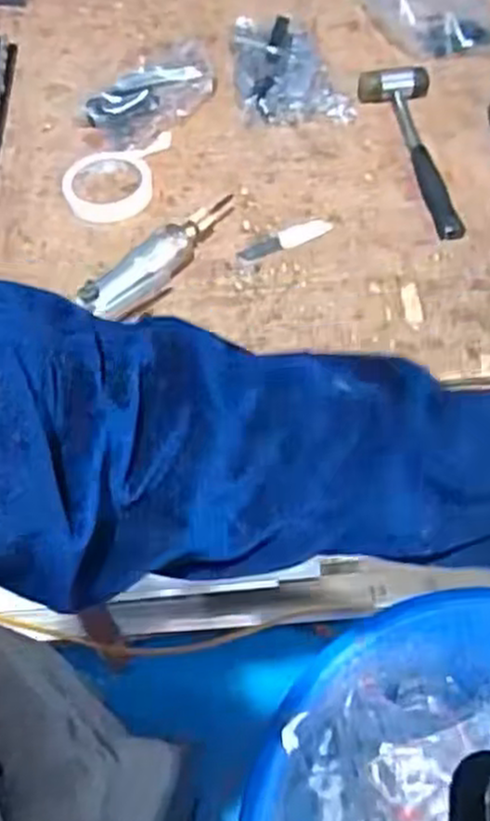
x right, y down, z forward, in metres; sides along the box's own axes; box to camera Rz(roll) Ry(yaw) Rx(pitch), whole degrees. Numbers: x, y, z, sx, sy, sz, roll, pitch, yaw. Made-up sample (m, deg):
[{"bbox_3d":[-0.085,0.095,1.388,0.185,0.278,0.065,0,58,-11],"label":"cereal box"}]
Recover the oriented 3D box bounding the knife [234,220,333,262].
[{"bbox_3d":[0.043,-0.181,0.791,0.108,0.004,0.029,-21,57,-13],"label":"knife"}]

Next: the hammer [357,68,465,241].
[{"bbox_3d":[0.185,-0.297,0.843,0.080,0.030,0.276,-3,55,0],"label":"hammer"}]

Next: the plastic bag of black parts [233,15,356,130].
[{"bbox_3d":[0.052,-0.431,0.938,0.133,0.034,0.192,-9,55,-4],"label":"plastic bag of black parts"}]

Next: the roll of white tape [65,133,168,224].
[{"bbox_3d":[-0.148,-0.275,0.847,0.096,0.021,0.151,7,55,7],"label":"roll of white tape"}]

